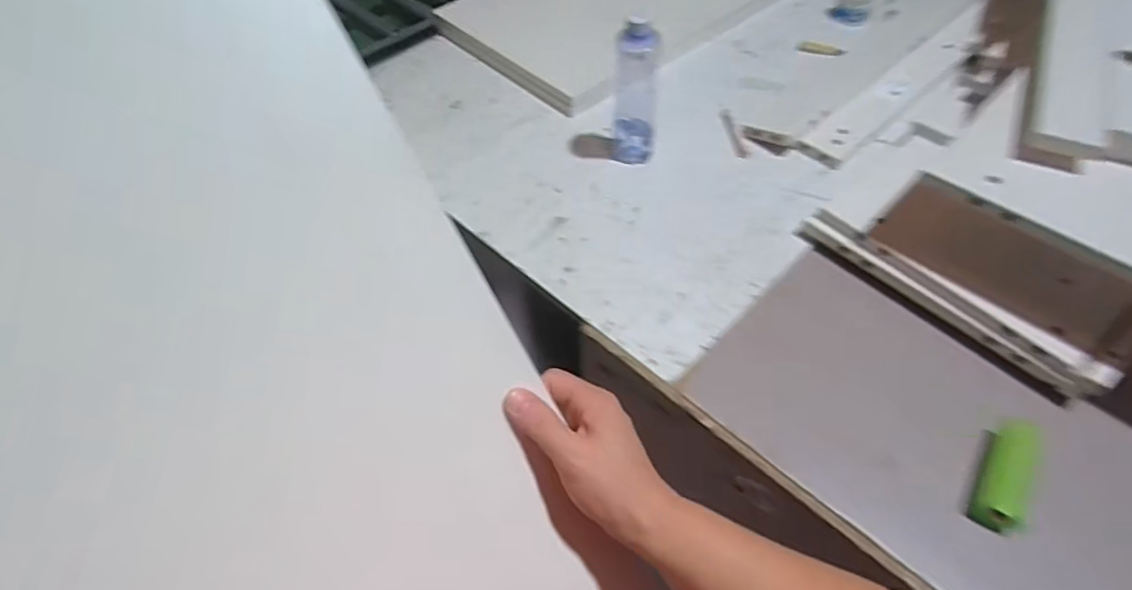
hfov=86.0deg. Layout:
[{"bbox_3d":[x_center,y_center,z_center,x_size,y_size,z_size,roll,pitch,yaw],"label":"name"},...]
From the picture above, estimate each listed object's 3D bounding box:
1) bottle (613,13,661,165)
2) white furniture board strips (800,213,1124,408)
[{"bbox_3d":[0.094,-0.277,0.828,0.059,0.217,0.054,3,53,7],"label":"bottle"},{"bbox_3d":[0.425,0.001,0.696,0.032,0.038,0.341,-38,59,-22],"label":"white furniture board strips"}]

